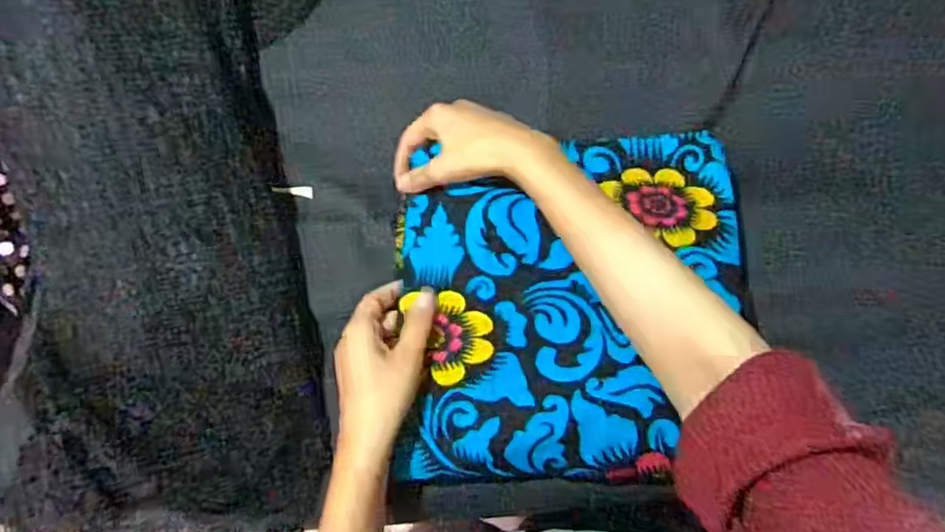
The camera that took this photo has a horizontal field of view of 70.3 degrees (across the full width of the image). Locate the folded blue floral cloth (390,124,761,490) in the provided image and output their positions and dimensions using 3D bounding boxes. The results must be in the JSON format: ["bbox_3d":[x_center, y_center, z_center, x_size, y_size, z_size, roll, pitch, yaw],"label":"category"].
[{"bbox_3d":[0.072,0.023,0.496,0.252,0.032,0.255,-2,69,0],"label":"folded blue floral cloth"}]

